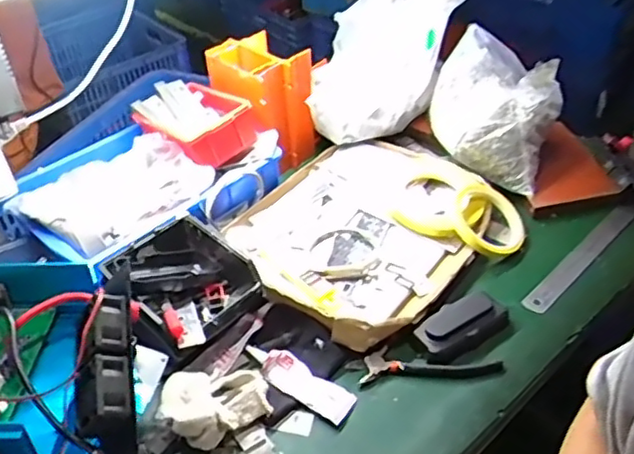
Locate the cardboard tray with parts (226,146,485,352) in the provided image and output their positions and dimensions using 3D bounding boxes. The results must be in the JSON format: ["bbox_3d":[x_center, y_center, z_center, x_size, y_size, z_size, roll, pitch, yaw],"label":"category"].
[{"bbox_3d":[0.053,-0.001,0.782,0.257,0.038,0.310,24,48,29],"label":"cardboard tray with parts"}]

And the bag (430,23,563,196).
[{"bbox_3d":[0.234,-0.144,0.843,0.178,0.158,0.140,9,42,14],"label":"bag"}]

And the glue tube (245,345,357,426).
[{"bbox_3d":[-0.021,0.149,0.636,0.124,0.019,0.033,24,47,29],"label":"glue tube"}]

